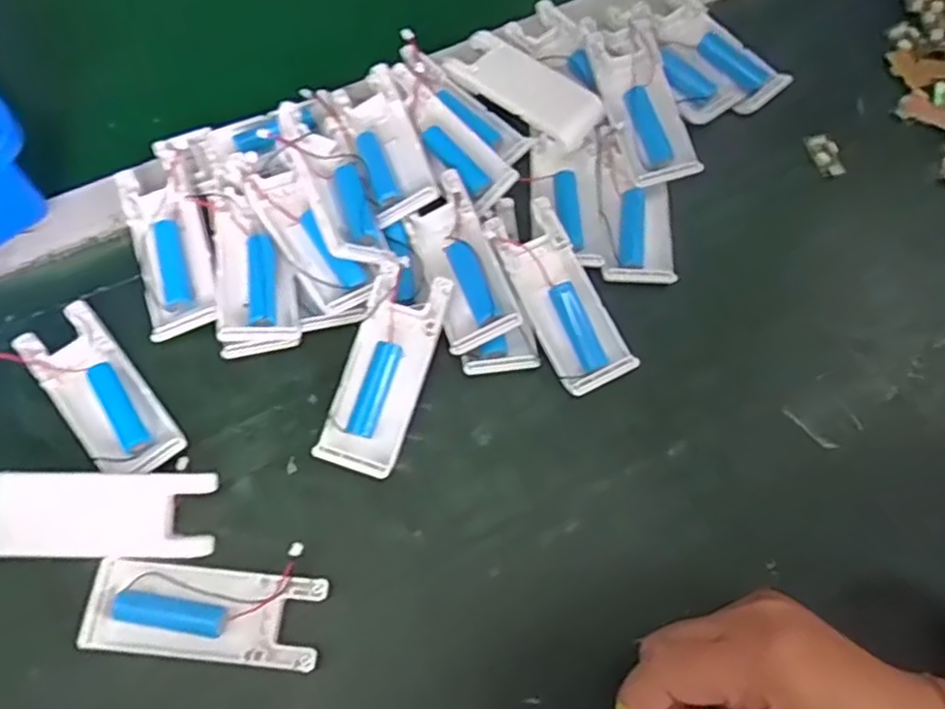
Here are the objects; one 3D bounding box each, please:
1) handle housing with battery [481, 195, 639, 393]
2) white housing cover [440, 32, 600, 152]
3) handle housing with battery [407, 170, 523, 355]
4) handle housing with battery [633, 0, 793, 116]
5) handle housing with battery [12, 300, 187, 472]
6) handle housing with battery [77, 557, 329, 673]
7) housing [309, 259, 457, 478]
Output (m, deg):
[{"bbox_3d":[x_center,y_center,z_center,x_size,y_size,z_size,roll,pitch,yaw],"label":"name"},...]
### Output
[{"bbox_3d":[0.047,-0.031,0.375,0.041,0.014,0.104,-25,81,-10],"label":"handle housing with battery"},{"bbox_3d":[0.031,-0.167,0.433,0.101,0.015,0.037,40,73,14],"label":"white housing cover"},{"bbox_3d":[-0.007,-0.051,0.374,0.037,0.018,0.101,-17,69,-7],"label":"handle housing with battery"},{"bbox_3d":[0.156,-0.199,0.453,0.042,0.021,0.102,-40,74,-15],"label":"handle housing with battery"},{"bbox_3d":[-0.192,0.022,0.362,0.041,0.018,0.103,-38,73,-15],"label":"handle housing with battery"},{"bbox_3d":[-0.122,0.118,0.319,0.104,0.011,0.040,5,68,1],"label":"handle housing with battery"},{"bbox_3d":[-0.046,0.007,0.356,0.041,0.012,0.104,17,82,9],"label":"housing"}]

